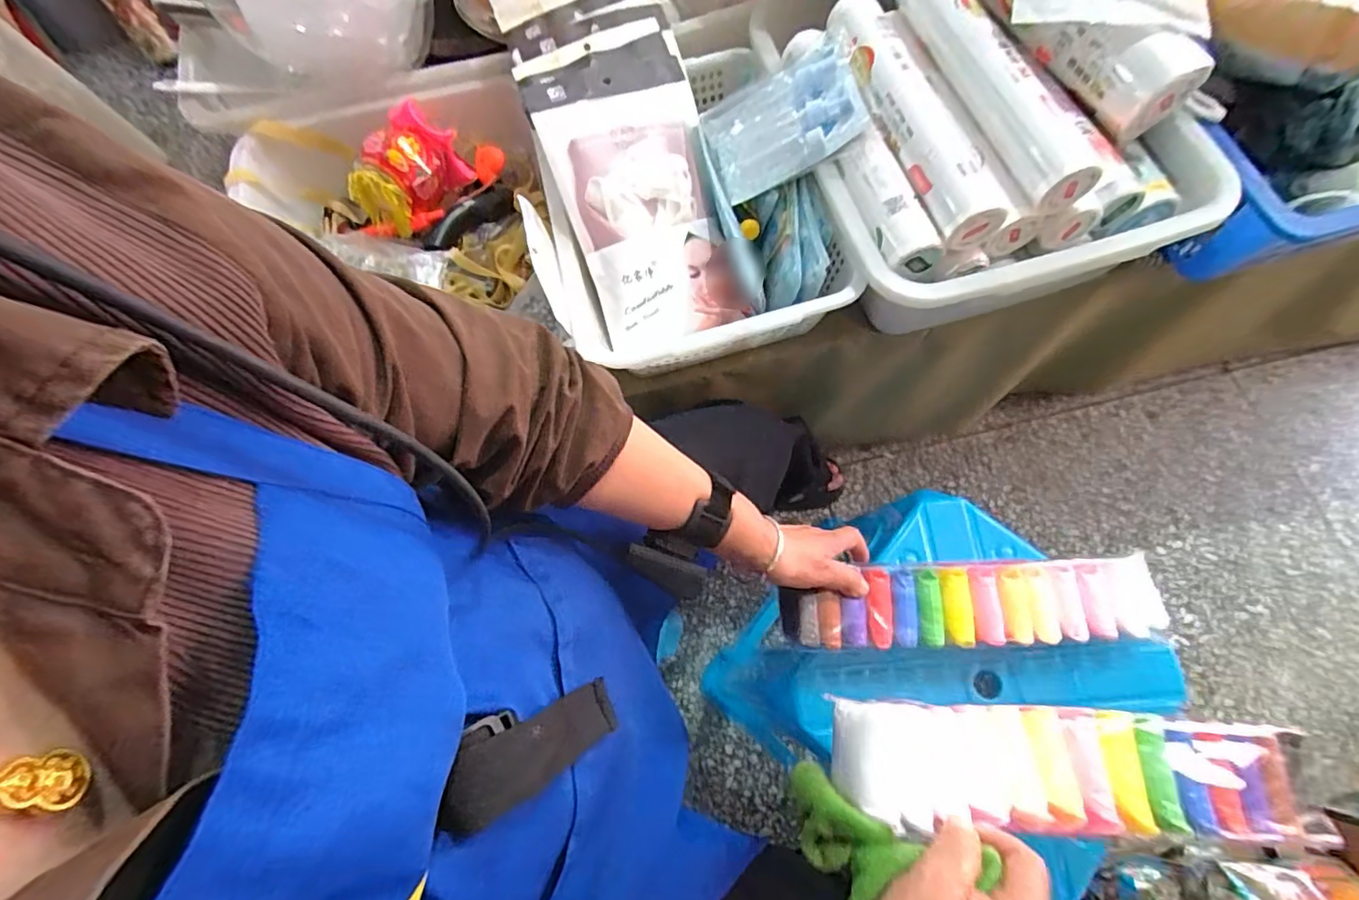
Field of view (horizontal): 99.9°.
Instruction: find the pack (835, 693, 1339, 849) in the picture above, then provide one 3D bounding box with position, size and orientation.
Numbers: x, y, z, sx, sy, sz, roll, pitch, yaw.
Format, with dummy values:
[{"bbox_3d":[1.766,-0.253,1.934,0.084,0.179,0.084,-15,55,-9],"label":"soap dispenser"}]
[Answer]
[{"bbox_3d":[0.253,0.199,0.355,0.319,0.019,0.067,7,69,-7],"label":"pack"}]

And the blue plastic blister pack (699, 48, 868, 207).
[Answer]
[{"bbox_3d":[0.102,-0.339,0.587,0.153,0.028,0.110,-19,85,24],"label":"blue plastic blister pack"}]

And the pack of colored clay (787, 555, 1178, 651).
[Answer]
[{"bbox_3d":[0.256,0.138,0.505,0.326,0.023,0.068,-3,69,-2],"label":"pack of colored clay"}]

